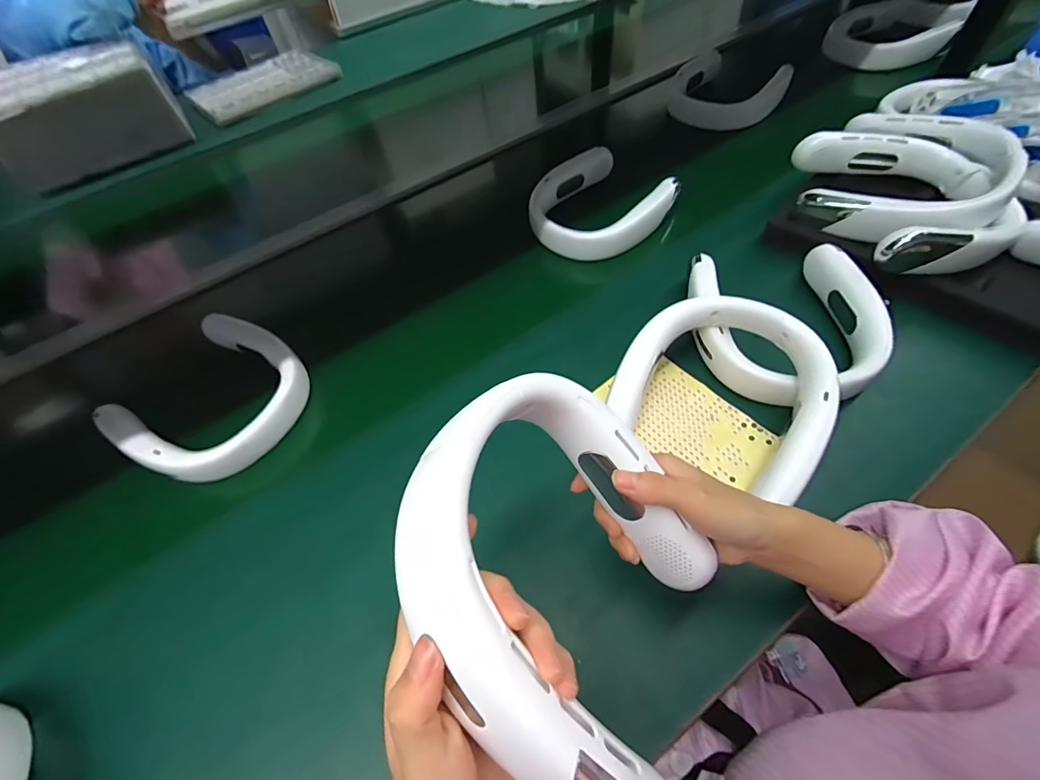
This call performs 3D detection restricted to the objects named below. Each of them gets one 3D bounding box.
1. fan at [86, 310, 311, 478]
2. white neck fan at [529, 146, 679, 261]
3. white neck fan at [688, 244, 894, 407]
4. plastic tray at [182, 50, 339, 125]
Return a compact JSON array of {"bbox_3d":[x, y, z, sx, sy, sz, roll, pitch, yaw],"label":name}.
[{"bbox_3d":[-0.355,0.008,0.519,0.188,0.042,0.183,25,64,17],"label":"fan"},{"bbox_3d":[0.112,-0.275,0.663,0.199,0.075,0.196,-38,64,-18],"label":"white neck fan"},{"bbox_3d":[0.289,-0.076,0.490,0.181,0.047,0.200,-2,59,3],"label":"white neck fan"},{"bbox_3d":[-0.638,-0.759,1.095,0.321,0.025,0.237,-39,64,-18],"label":"plastic tray"}]

